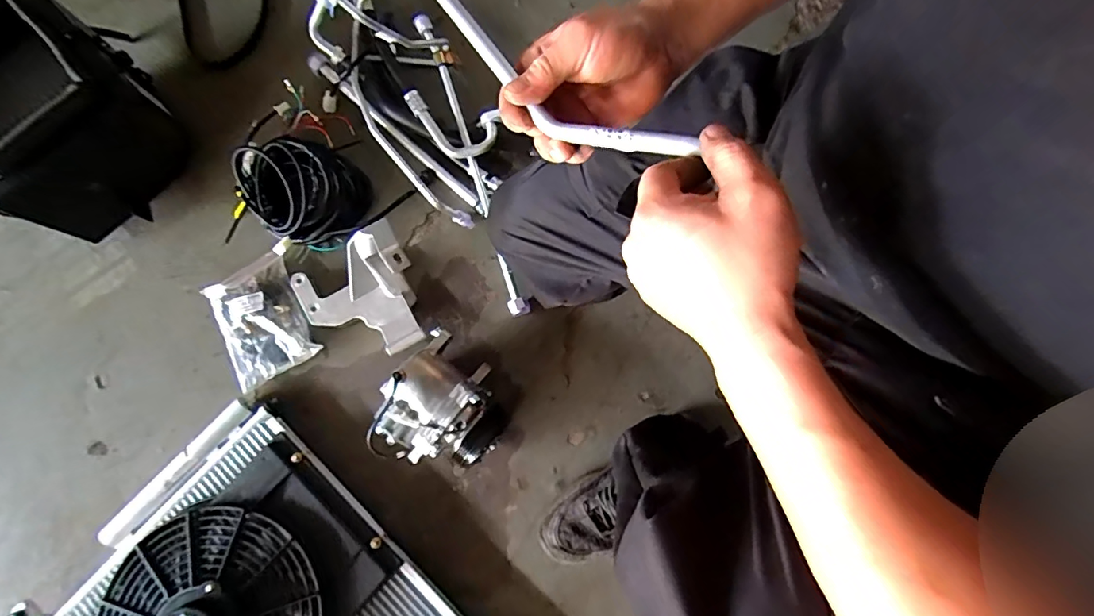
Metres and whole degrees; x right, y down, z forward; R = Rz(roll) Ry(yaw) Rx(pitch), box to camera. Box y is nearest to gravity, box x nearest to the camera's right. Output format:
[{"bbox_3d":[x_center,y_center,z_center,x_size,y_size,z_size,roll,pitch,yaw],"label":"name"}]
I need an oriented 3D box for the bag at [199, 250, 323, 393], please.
[{"bbox_3d":[-0.433,0.017,0.752,0.127,0.036,0.181,-26,80,-5],"label":"bag"}]

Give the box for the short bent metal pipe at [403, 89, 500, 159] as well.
[{"bbox_3d":[-0.148,-0.271,0.759,0.142,0.043,0.083,13,79,3],"label":"short bent metal pipe"}]

